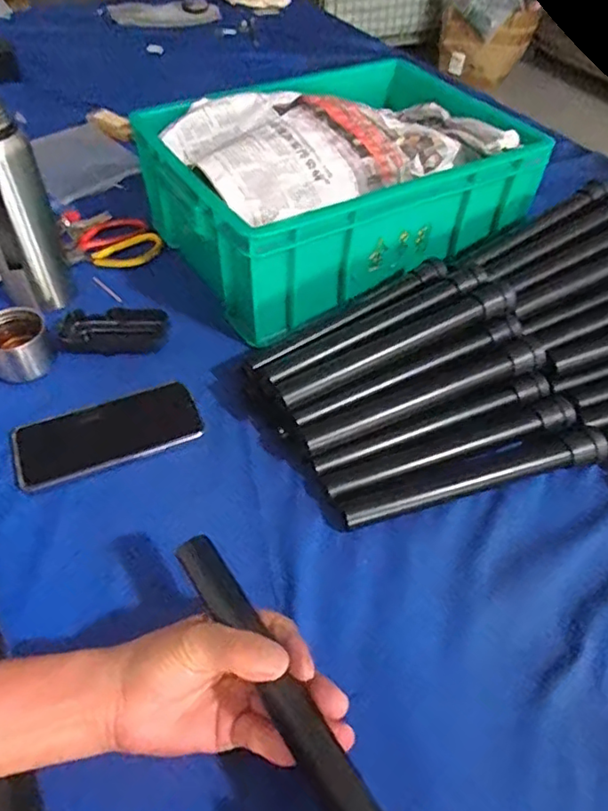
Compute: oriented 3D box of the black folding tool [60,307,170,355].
[{"bbox_3d":[-0.204,-0.083,0.624,0.107,0.027,0.050,-5,48,-6],"label":"black folding tool"}]

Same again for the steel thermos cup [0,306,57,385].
[{"bbox_3d":[-0.292,-0.061,0.586,0.065,0.045,0.062,-27,55,-21],"label":"steel thermos cup"}]

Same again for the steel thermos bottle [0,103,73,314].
[{"bbox_3d":[-0.299,-0.197,0.594,0.072,0.216,0.065,-21,53,-17],"label":"steel thermos bottle"}]

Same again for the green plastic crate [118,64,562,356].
[{"bbox_3d":[0.057,-0.290,0.720,0.452,0.153,0.306,-24,54,-19],"label":"green plastic crate"}]

